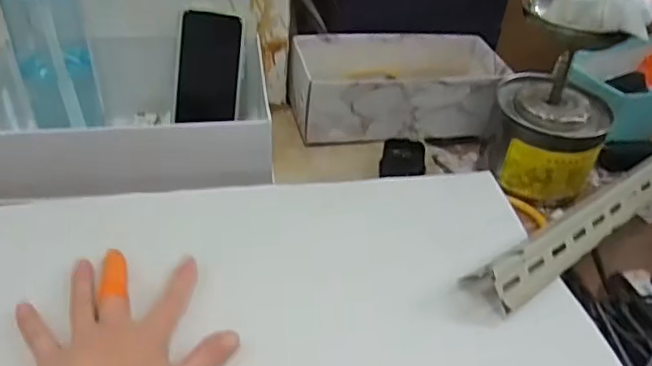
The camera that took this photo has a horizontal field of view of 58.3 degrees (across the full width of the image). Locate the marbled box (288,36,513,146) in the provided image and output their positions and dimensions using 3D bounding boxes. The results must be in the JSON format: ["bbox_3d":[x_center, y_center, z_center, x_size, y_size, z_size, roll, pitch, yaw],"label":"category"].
[{"bbox_3d":[0.094,-0.128,0.783,0.276,0.081,0.157,1,40,-5],"label":"marbled box"}]

